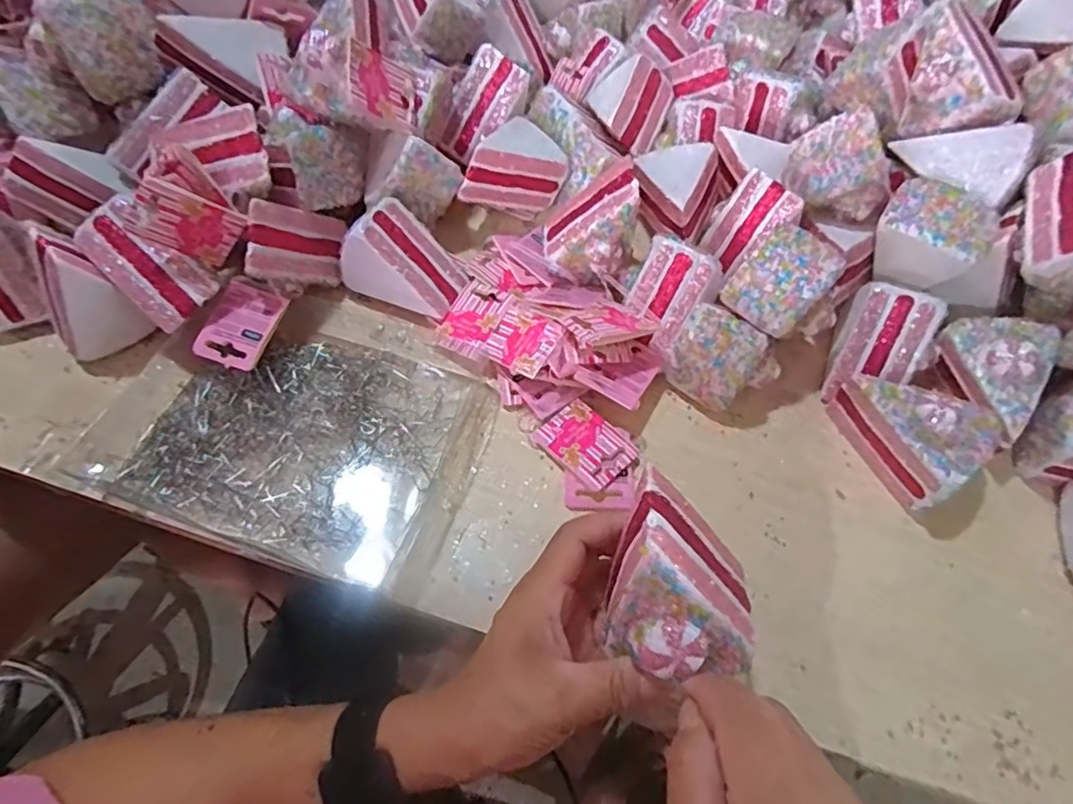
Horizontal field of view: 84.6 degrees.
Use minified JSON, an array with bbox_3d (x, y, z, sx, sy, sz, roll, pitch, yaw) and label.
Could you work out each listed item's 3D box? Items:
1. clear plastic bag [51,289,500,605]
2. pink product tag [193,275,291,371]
[{"bbox_3d":[-0.166,0.006,0.412,0.255,0.013,0.188,16,61,7],"label":"clear plastic bag"},{"bbox_3d":[-0.208,-0.054,0.418,0.045,0.010,0.063,28,85,0],"label":"pink product tag"}]

